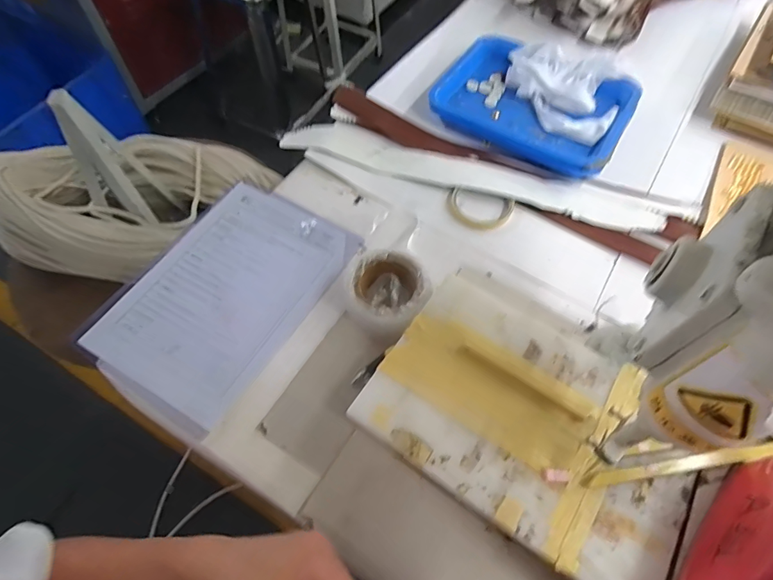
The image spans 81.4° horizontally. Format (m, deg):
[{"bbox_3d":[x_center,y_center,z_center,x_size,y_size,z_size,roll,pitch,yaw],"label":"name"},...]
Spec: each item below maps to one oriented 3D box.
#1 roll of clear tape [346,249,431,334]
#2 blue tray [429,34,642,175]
[{"bbox_3d":[0.002,0.006,0.544,0.100,0.047,0.105,-26,64,-15],"label":"roll of clear tape"},{"bbox_3d":[0.235,-0.302,0.717,0.288,0.041,0.217,29,64,15],"label":"blue tray"}]

